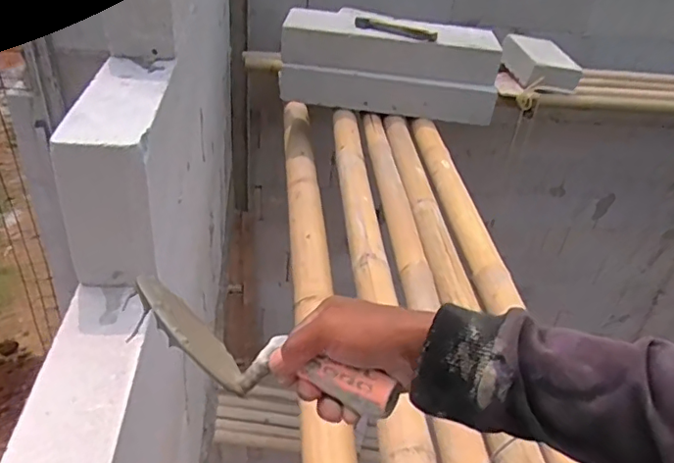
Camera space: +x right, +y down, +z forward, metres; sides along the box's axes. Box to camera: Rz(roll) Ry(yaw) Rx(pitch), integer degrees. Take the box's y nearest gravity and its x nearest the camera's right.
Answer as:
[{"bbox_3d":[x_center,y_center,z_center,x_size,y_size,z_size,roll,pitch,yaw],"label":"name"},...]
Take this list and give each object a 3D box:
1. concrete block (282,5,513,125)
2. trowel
[{"bbox_3d":[0.151,-0.460,1.585,0.609,0.247,0.126,4,34,-3],"label":"concrete block"},{"bbox_3d":[-0.063,0.091,0.422,0.223,0.044,0.056,16,35,14],"label":"trowel"}]

